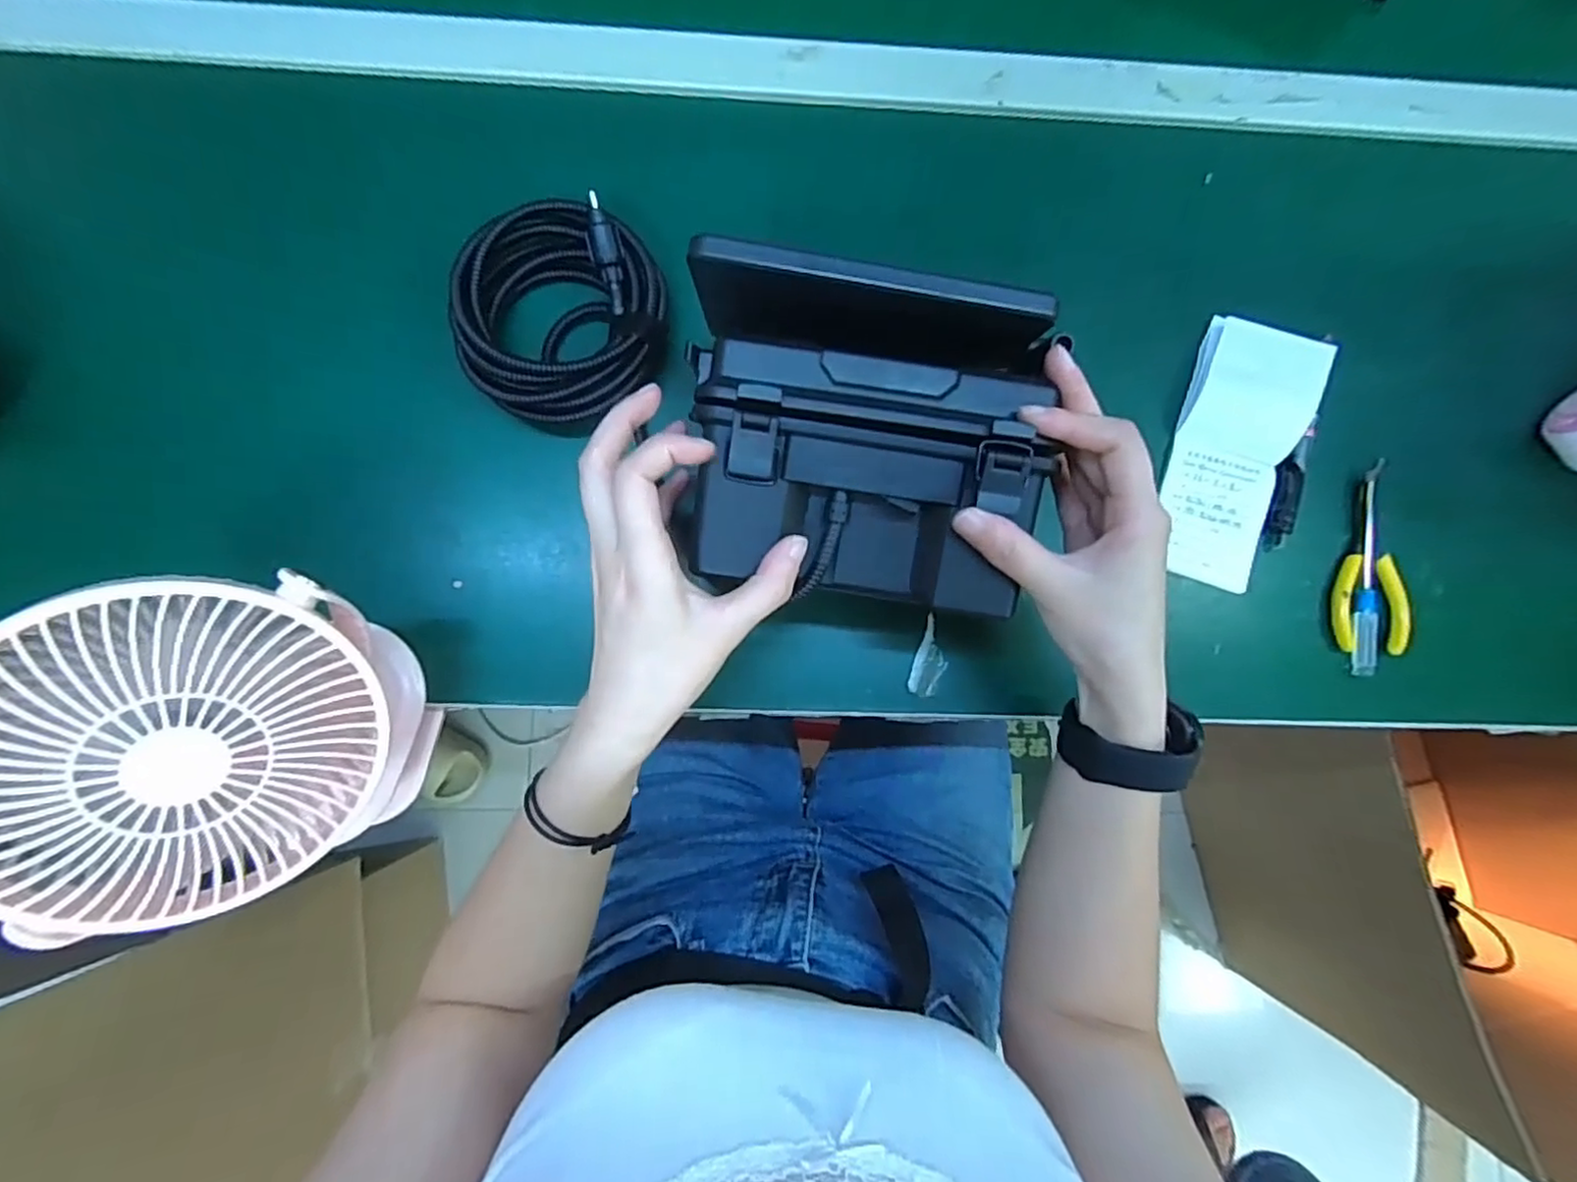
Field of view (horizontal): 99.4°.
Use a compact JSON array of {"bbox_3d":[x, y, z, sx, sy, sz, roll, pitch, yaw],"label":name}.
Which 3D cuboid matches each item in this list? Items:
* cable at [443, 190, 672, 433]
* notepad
[{"bbox_3d":[-0.135,-0.162,0.399,0.120,0.047,0.112,0,83,-2],"label":"cable"},{"bbox_3d":[0.286,-0.088,0.432,0.072,0.013,0.164,19,94,6],"label":"notepad"}]

